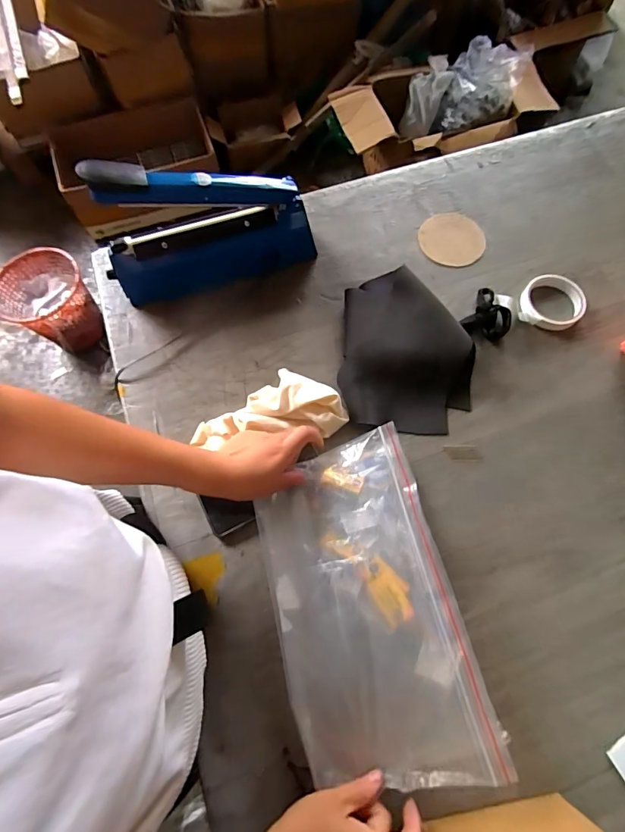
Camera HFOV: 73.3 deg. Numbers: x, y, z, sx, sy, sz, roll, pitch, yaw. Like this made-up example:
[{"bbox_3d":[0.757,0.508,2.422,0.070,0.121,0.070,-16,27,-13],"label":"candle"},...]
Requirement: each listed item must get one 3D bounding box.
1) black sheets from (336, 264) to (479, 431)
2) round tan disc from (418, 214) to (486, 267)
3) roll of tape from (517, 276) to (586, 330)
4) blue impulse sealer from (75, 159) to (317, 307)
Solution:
[{"bbox_3d":[0.131,-0.091,0.576,0.178,0.062,0.218,3,69,2],"label":"black sheets"},{"bbox_3d":[0.227,-0.287,0.682,0.102,0.010,0.095,0,69,1],"label":"round tan disc"},{"bbox_3d":[0.357,-0.172,0.624,0.085,0.022,0.088,0,69,1],"label":"roll of tape"},{"bbox_3d":[-0.146,-0.262,0.581,0.295,0.184,0.065,-14,70,-4],"label":"blue impulse sealer"}]

